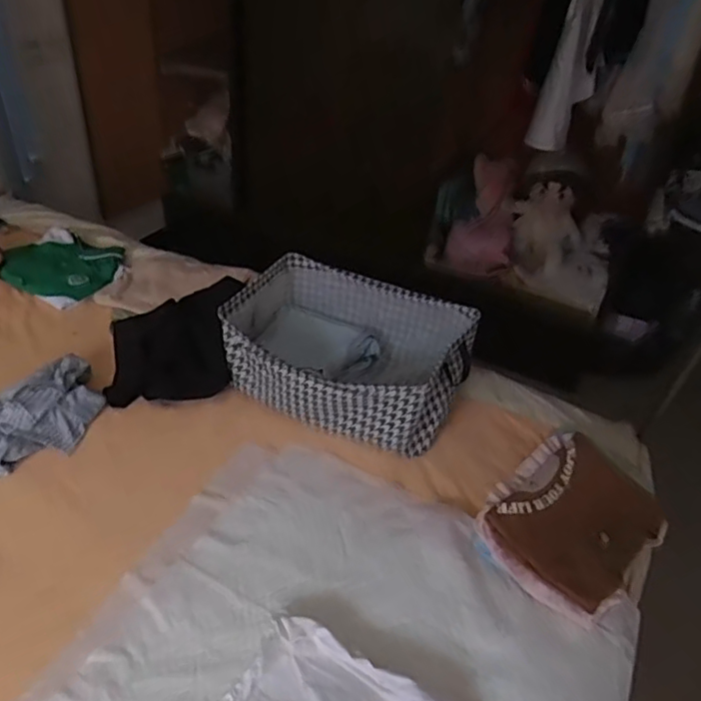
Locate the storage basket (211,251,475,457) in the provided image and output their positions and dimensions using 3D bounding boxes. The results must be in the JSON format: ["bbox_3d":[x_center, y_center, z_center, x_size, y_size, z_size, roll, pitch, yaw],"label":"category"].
[{"bbox_3d":[-0.008,0.007,1.383,0.503,0.195,0.380,19,39,16],"label":"storage basket"}]

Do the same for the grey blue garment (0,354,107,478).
[{"bbox_3d":[-0.641,0.126,1.224,0.298,0.050,0.232,-23,47,-32],"label":"grey blue garment"}]

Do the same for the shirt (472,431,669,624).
[{"bbox_3d":[0.404,0.288,1.112,0.359,0.062,0.253,-27,49,-35],"label":"shirt"}]

